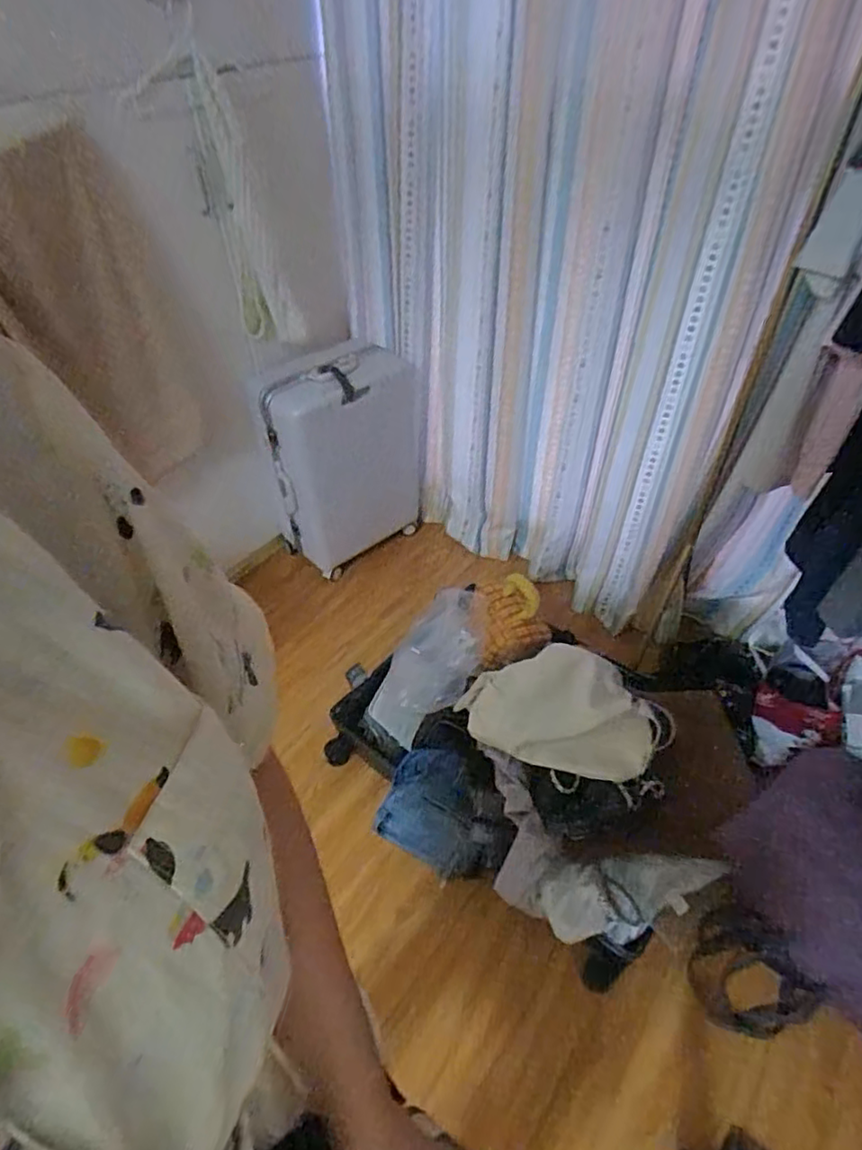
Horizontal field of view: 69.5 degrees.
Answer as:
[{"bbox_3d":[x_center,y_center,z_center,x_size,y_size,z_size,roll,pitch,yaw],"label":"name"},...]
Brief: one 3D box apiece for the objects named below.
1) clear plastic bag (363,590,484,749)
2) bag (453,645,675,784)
[{"bbox_3d":[0.000,0.213,1.563,0.220,0.135,0.380,16,48,15],"label":"clear plastic bag"},{"bbox_3d":[0.273,0.273,1.239,0.422,0.171,0.175,11,47,11],"label":"bag"}]

